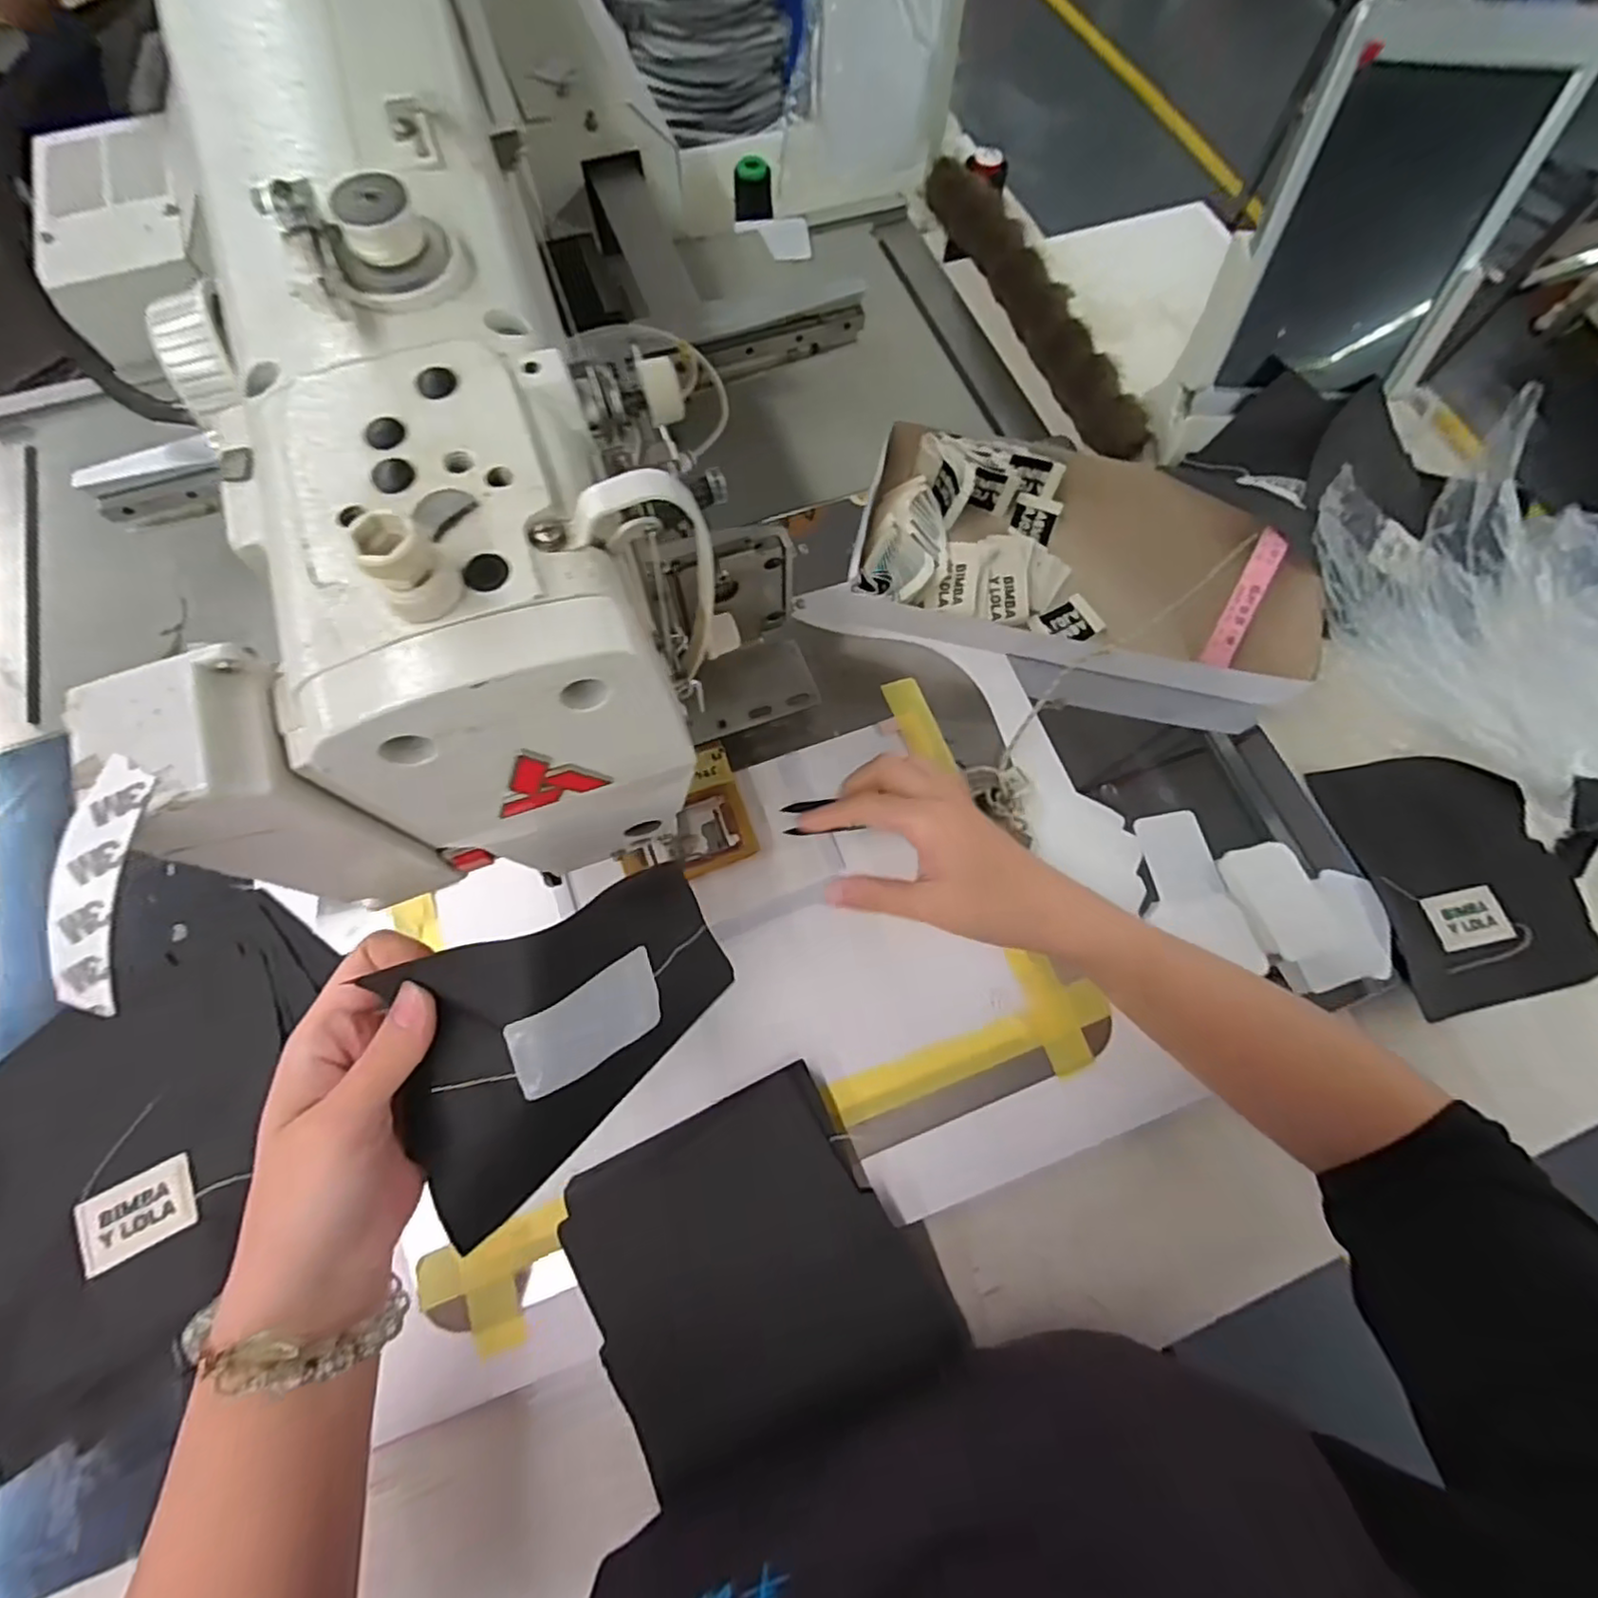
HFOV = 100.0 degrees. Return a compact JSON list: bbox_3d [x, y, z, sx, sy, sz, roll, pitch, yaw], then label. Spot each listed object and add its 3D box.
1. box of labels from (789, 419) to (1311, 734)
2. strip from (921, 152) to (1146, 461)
[{"bbox_3d":[0.189,-0.165,0.479,0.331,0.046,0.176,15,71,3],"label":"box of labels"},{"bbox_3d":[0.200,-0.450,0.595,0.049,0.019,0.390,-28,70,21],"label":"strip"}]

